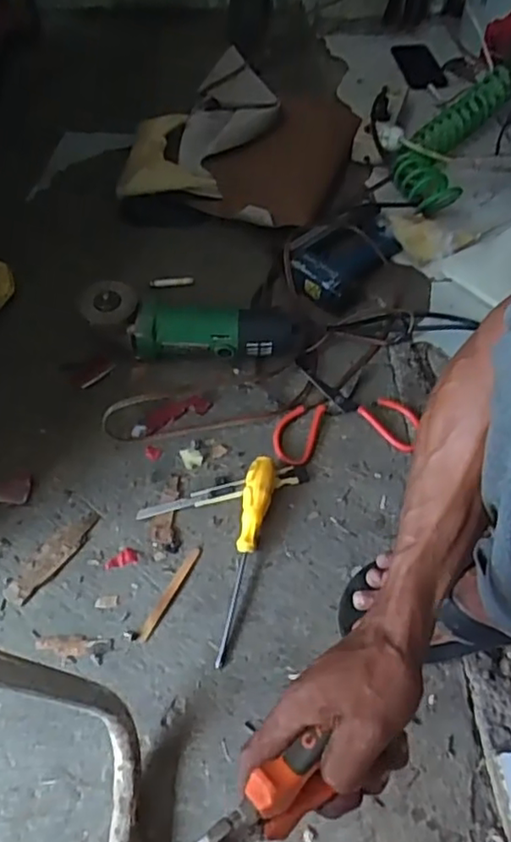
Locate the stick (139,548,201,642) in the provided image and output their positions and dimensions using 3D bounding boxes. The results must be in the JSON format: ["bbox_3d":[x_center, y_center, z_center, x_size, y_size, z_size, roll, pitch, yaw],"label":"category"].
[{"bbox_3d":[-0.087,0.176,0.650,0.011,0.004,0.108,24,58,15],"label":"stick"}]

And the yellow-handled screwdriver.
[{"bbox_3d":[-0.010,0.138,0.657,0.029,0.034,0.217,9,56,6],"label":"yellow-handled screwdriver"}]

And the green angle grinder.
[{"bbox_3d":[-0.072,-0.123,0.794,0.275,0.080,0.075,-3,55,-3],"label":"green angle grinder"}]

